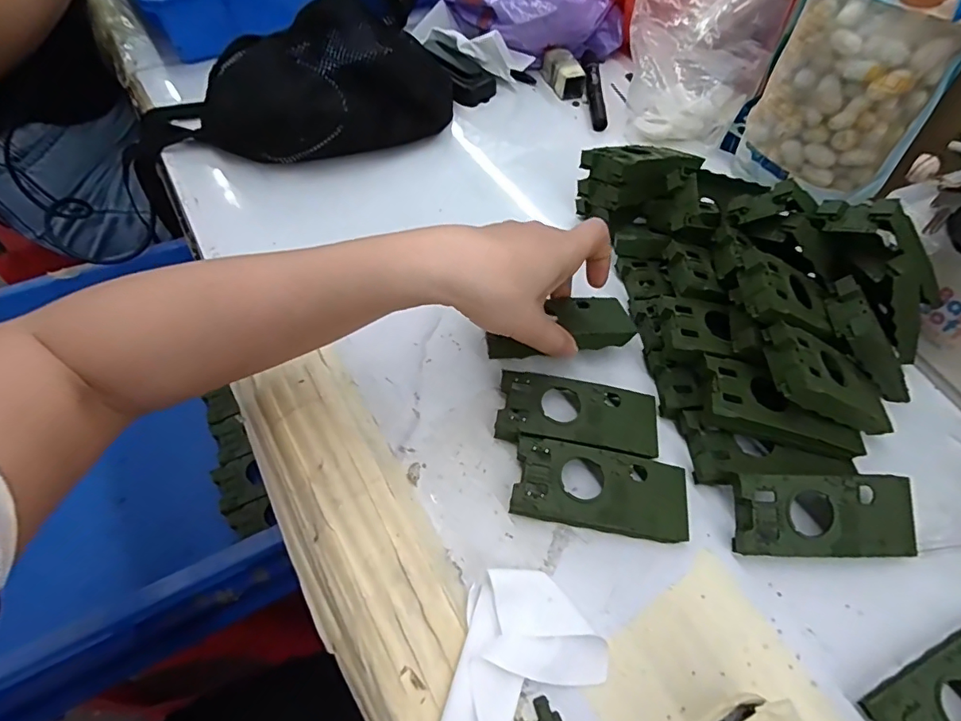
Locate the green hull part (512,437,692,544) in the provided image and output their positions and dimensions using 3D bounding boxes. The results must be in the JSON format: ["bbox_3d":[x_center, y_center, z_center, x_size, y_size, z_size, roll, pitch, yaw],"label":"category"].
[{"bbox_3d":[0.073,0.077,0.299,0.103,0.018,0.047,10,57,3],"label":"green hull part"}]

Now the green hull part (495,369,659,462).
[{"bbox_3d":[0.064,0.036,0.326,0.102,0.017,0.046,8,57,2],"label":"green hull part"}]

